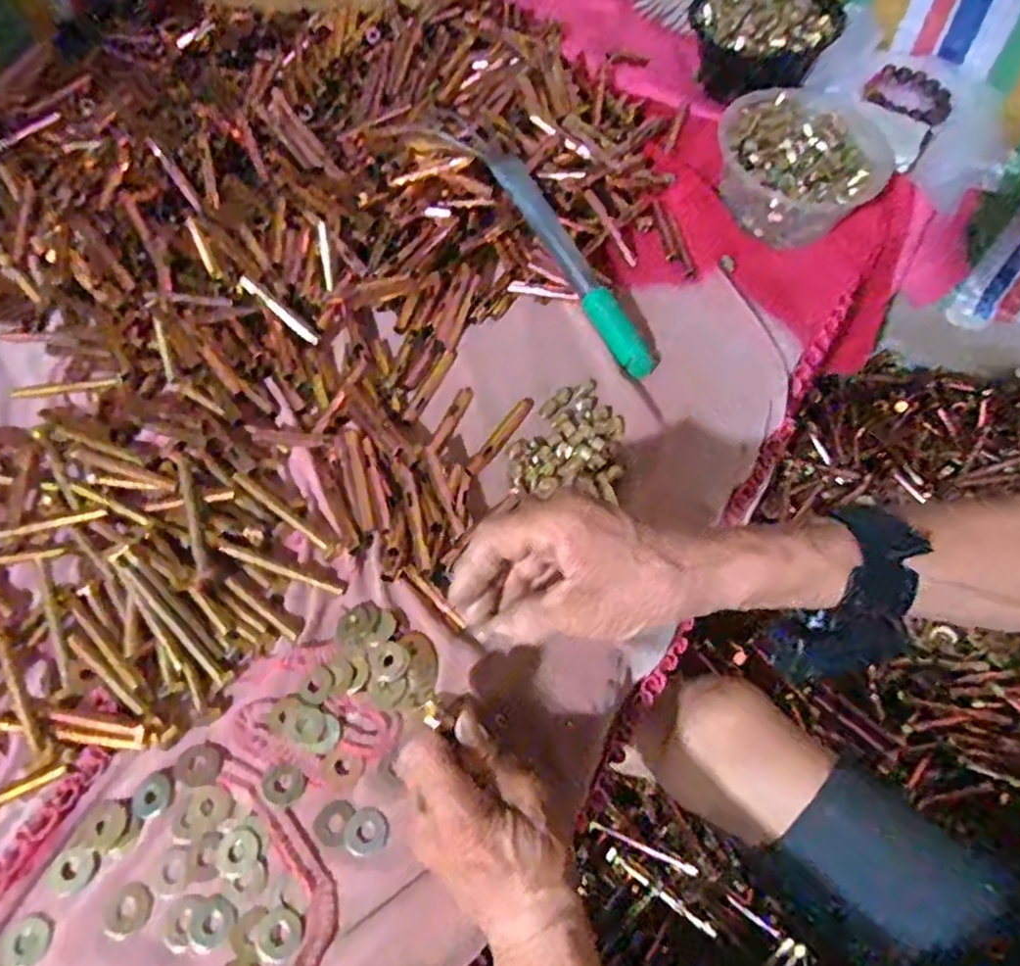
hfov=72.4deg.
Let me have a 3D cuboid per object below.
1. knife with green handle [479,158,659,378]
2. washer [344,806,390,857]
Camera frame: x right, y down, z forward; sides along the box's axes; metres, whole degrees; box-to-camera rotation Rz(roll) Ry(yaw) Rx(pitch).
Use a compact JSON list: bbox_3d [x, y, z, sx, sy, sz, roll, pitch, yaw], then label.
[{"bbox_3d":[0.056,-0.197,0.621,0.027,0.025,0.240,-29,80,-18],"label":"knife with green handle"},{"bbox_3d":[-0.086,0.210,0.420,0.026,0.004,0.026,1,59,-1],"label":"washer"}]

